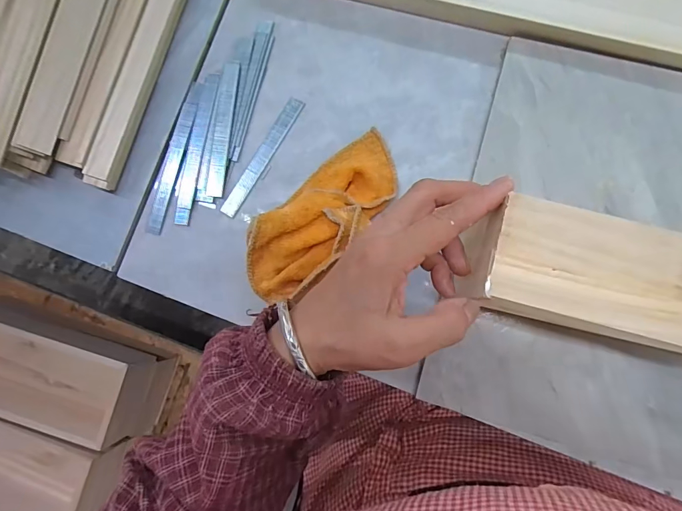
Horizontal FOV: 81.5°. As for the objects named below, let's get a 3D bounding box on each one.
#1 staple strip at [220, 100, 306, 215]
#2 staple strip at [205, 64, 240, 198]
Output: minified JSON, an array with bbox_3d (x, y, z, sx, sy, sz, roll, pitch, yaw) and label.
[{"bbox_3d":[-0.067,-0.084,0.336,0.014,0.004,0.114,32,88,7],"label":"staple strip"},{"bbox_3d":[-0.100,-0.109,0.339,0.016,0.005,0.118,6,85,5],"label":"staple strip"}]

